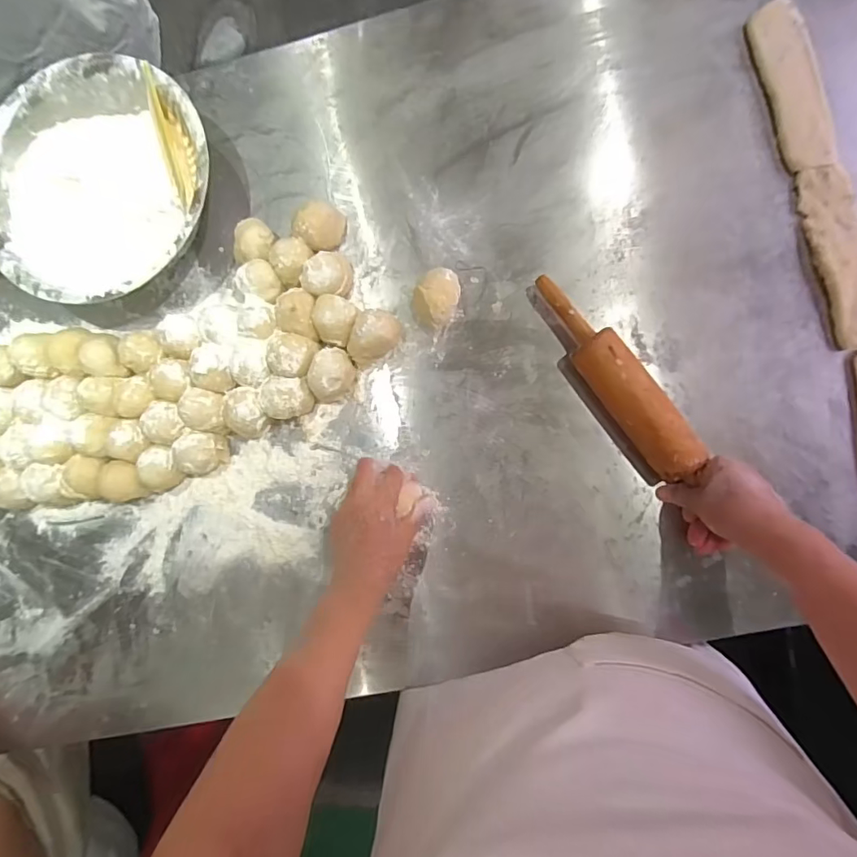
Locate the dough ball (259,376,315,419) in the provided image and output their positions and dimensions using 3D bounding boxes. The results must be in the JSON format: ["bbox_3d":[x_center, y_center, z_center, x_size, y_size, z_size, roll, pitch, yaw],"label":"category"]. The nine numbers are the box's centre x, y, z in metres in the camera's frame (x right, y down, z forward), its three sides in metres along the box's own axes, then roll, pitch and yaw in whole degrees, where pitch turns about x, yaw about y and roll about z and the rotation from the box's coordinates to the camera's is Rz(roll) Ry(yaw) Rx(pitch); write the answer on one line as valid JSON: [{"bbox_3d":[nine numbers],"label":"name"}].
[{"bbox_3d":[-0.160,-0.033,0.568,0.053,0.050,0.046,5,87,8],"label":"dough ball"}]

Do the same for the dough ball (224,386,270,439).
[{"bbox_3d":[-0.207,-0.019,0.573,0.048,0.050,0.053,-24,84,6],"label":"dough ball"}]

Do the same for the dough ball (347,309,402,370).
[{"bbox_3d":[-0.063,-0.101,0.557,0.046,0.053,0.064,26,90,8],"label":"dough ball"}]

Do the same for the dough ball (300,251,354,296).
[{"bbox_3d":[-0.115,-0.173,0.572,0.049,0.053,0.048,0,87,8],"label":"dough ball"}]

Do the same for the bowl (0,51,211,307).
[{"bbox_3d":[-0.376,-0.277,0.594,0.271,0.086,0.271,0,87,8],"label":"bowl"}]

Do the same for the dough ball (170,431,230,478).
[{"bbox_3d":[-0.262,0.029,0.577,0.052,0.049,0.046,-15,85,6],"label":"dough ball"}]

